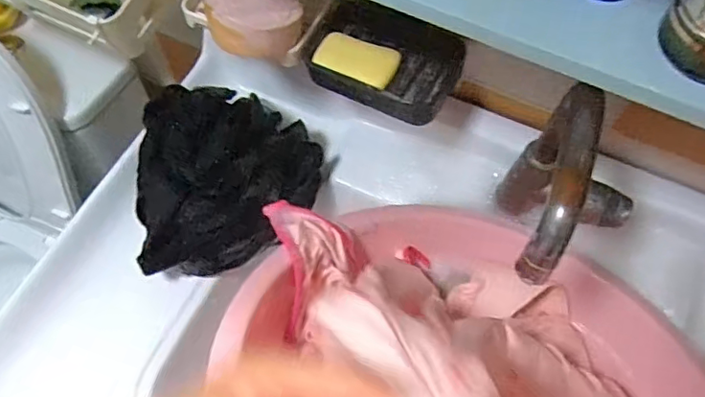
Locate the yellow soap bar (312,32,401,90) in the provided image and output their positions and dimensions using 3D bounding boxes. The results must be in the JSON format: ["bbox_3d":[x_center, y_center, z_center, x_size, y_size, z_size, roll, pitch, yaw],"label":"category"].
[{"bbox_3d":[0.004,-0.132,0.537,0.077,0.018,0.040,24,65,11],"label":"yellow soap bar"}]

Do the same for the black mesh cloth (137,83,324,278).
[{"bbox_3d":[-0.123,-0.024,0.584,0.181,0.092,0.180,-7,64,-4],"label":"black mesh cloth"}]

